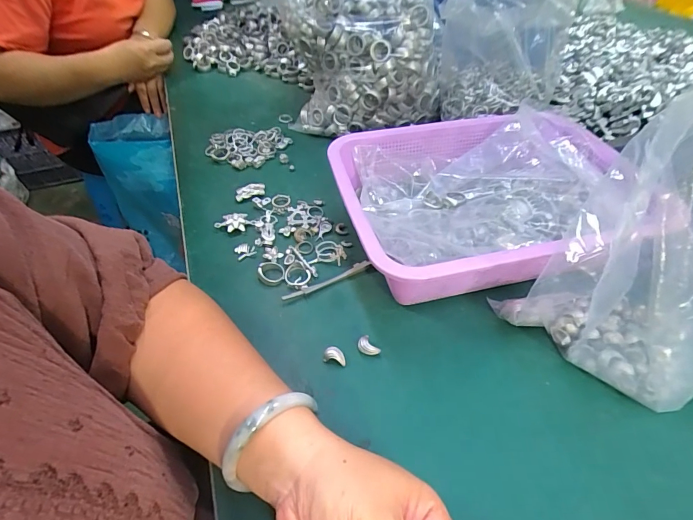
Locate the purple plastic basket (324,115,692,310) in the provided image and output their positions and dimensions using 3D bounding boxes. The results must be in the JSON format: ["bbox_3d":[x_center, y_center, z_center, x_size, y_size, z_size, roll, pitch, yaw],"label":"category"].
[{"bbox_3d":[0.116,-0.054,0.407,0.243,0.088,0.225,-12,47,-11],"label":"purple plastic basket"}]

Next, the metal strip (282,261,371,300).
[{"bbox_3d":[-0.018,0.021,0.390,0.096,0.007,0.009,-22,50,-19],"label":"metal strip"}]

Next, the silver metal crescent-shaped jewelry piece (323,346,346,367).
[{"bbox_3d":[-0.010,0.081,0.330,0.020,0.014,0.009,13,48,12],"label":"silver metal crescent-shaped jewelry piece"}]

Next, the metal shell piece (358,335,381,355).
[{"bbox_3d":[0.018,0.075,0.337,0.012,0.010,0.019,-32,54,-27],"label":"metal shell piece"}]

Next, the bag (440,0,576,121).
[{"bbox_3d":[0.208,-0.287,0.524,0.160,0.147,0.124,10,48,10],"label":"bag"}]

